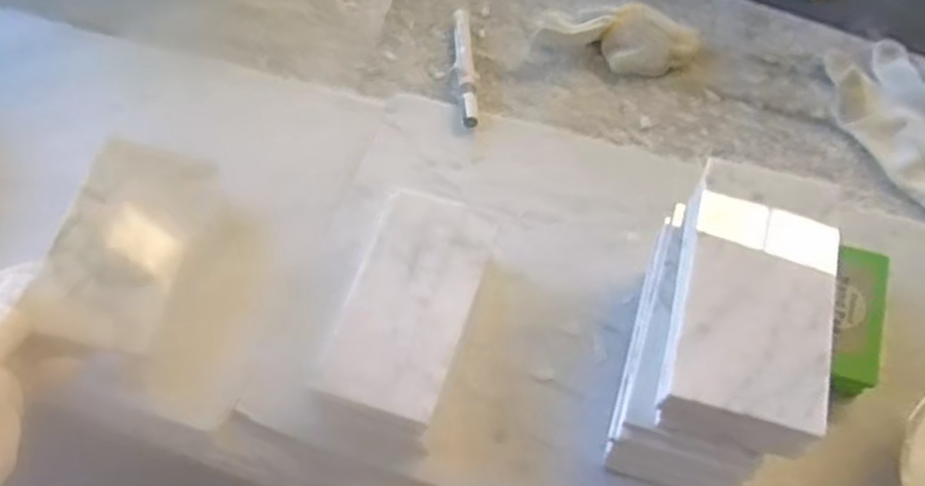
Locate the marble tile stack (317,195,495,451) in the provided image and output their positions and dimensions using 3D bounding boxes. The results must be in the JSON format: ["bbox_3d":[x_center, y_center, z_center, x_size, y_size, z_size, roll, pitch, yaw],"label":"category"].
[{"bbox_3d":[-0.035,0.049,0.504,0.084,0.051,0.152,13,61,7],"label":"marble tile stack"}]

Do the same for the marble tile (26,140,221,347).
[{"bbox_3d":[-0.215,-0.002,0.487,0.076,0.015,0.139,18,56,-14],"label":"marble tile"}]

